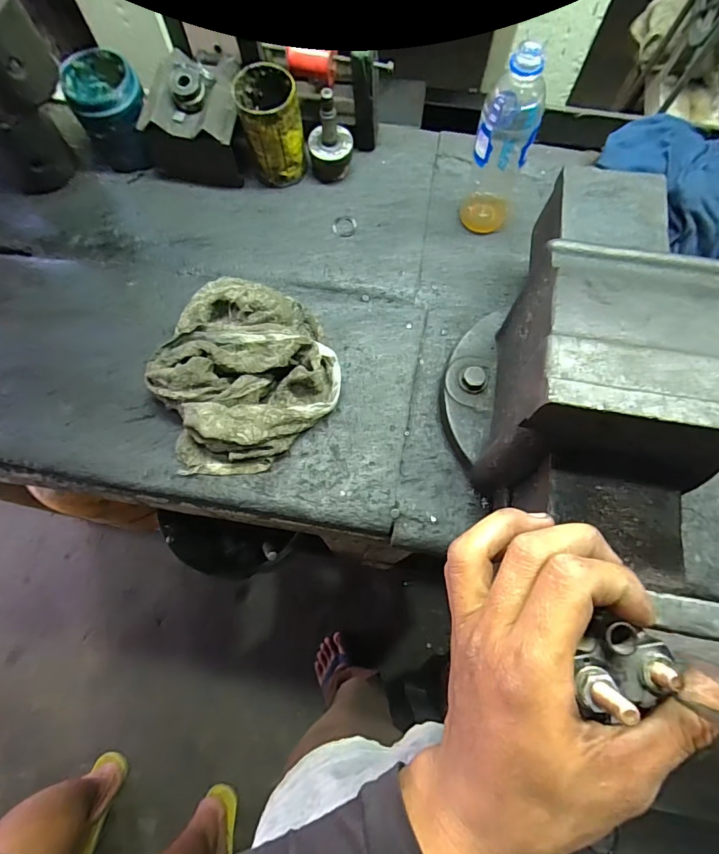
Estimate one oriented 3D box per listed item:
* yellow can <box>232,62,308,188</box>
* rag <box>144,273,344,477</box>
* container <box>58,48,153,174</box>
[{"bbox_3d":[-0.110,-0.381,0.571,0.069,0.120,0.077,-16,73,-5],"label":"yellow can"},{"bbox_3d":[-0.136,-0.067,0.511,0.203,0.062,0.219,-23,74,-7],"label":"rag"},{"bbox_3d":[-0.318,-0.404,0.586,0.093,0.104,0.101,-31,75,-9],"label":"container"}]

